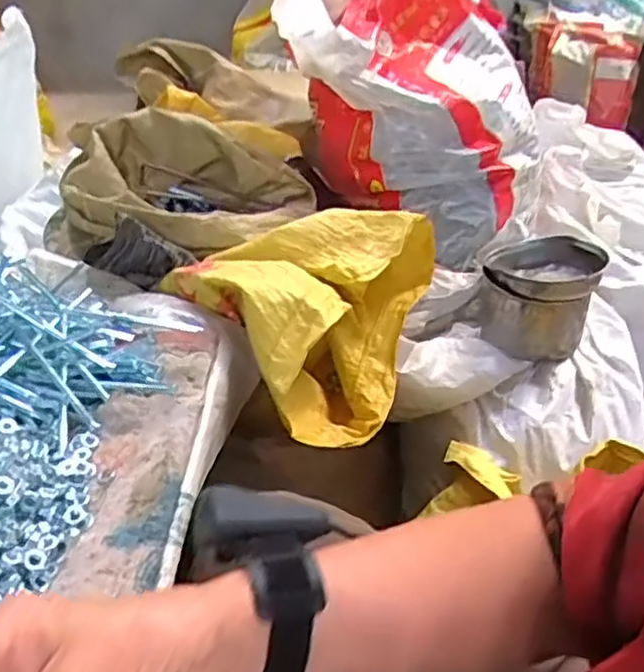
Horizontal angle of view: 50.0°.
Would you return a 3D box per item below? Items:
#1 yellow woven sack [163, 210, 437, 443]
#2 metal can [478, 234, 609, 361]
[{"bbox_3d":[-0.034,-0.022,0.772,0.246,0.182,0.289,11,36,19],"label":"yellow woven sack"},{"bbox_3d":[0.279,-0.052,0.899,0.135,0.119,0.135,5,34,10],"label":"metal can"}]

